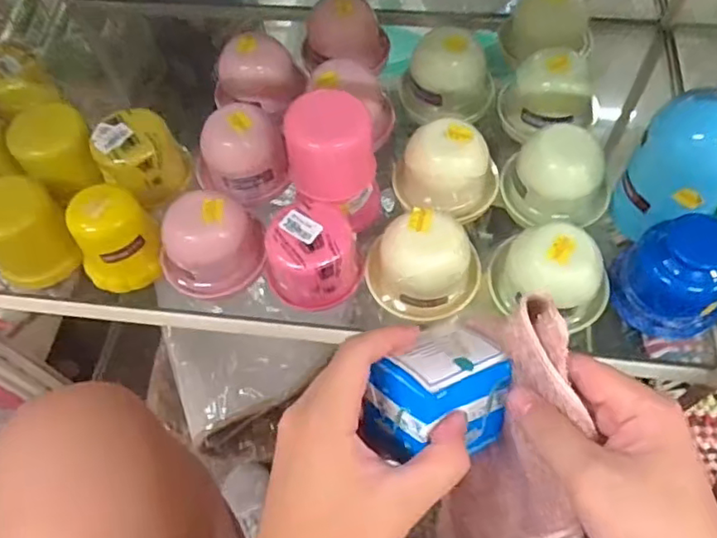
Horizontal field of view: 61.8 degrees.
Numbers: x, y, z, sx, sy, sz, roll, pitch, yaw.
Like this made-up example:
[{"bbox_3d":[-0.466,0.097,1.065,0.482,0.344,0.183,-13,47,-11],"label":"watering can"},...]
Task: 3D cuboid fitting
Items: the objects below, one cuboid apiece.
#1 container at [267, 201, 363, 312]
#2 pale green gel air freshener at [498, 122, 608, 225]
[{"bbox_3d":[-0.035,-0.010,0.484,0.068,0.060,0.065,-2,60,3],"label":"container"},{"bbox_3d":[0.168,-0.077,0.515,0.075,0.068,0.084,-40,65,-18],"label":"pale green gel air freshener"}]

